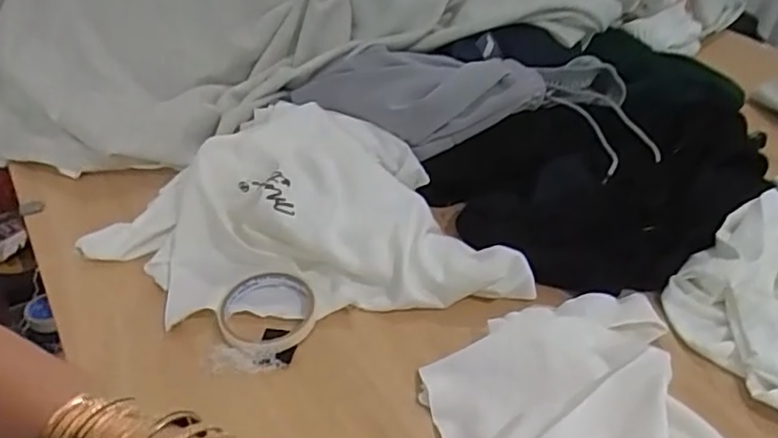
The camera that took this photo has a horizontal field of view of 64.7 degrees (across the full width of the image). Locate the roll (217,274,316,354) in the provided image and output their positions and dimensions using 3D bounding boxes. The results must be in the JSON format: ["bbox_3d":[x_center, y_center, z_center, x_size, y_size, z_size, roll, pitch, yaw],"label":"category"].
[{"bbox_3d":[-0.109,0.083,0.553,0.084,0.016,0.092,-2,39,-6],"label":"roll"}]

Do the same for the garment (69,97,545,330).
[{"bbox_3d":[-0.100,-0.025,0.638,0.406,0.074,0.297,-5,39,-9],"label":"garment"}]

